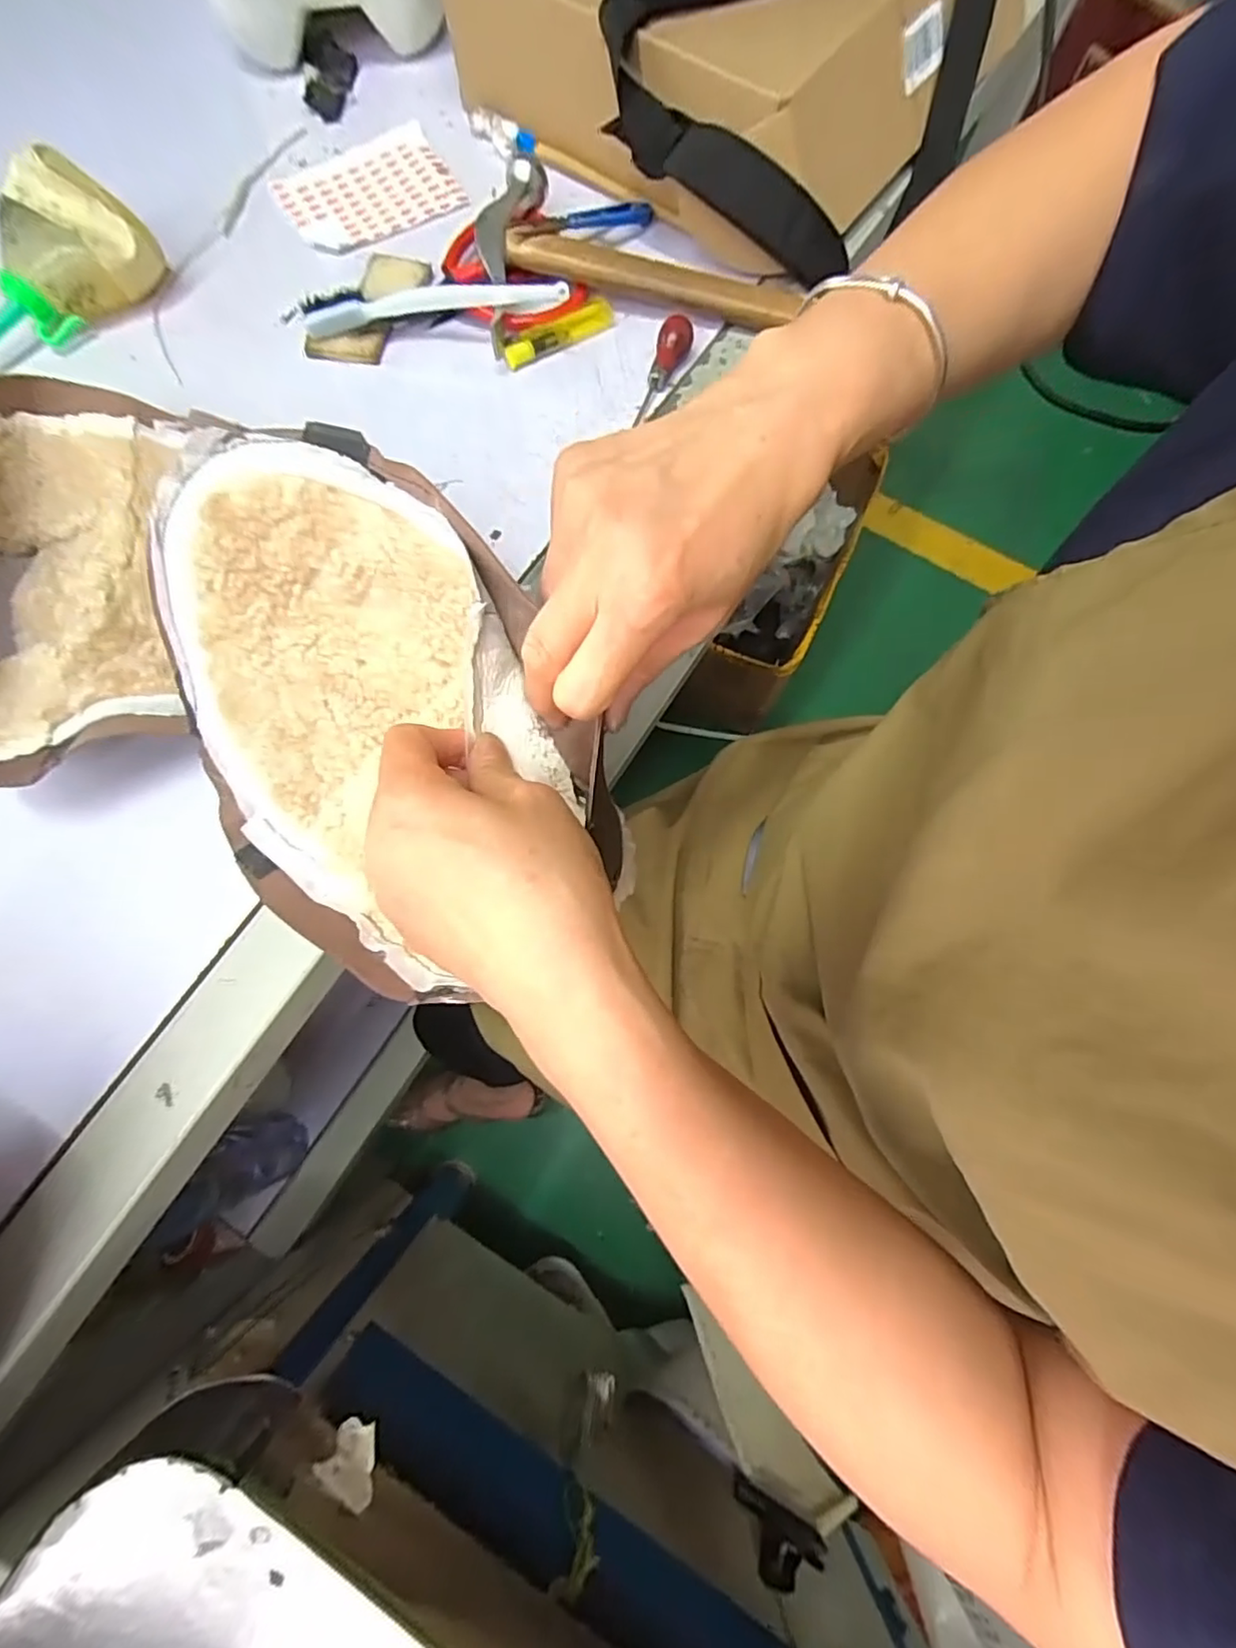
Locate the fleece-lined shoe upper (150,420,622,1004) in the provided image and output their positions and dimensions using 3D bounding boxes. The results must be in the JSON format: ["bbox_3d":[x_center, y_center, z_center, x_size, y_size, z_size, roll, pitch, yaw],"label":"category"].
[{"bbox_3d":[-0.115,-0.057,0.287,0.177,0.073,0.236,-41,85,10],"label":"fleece-lined shoe upper"}]

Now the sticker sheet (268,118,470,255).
[{"bbox_3d":[-0.179,-0.452,0.435,0.116,0.010,0.094,-29,79,-6],"label":"sticker sheet"}]

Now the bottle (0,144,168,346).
[{"bbox_3d":[-0.354,-0.339,0.373,0.133,0.058,0.059,-35,79,-10],"label":"bottle"}]

